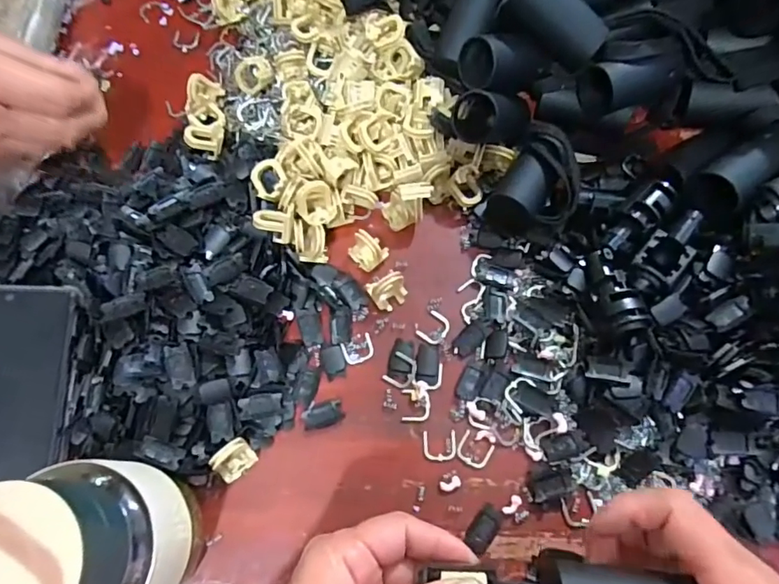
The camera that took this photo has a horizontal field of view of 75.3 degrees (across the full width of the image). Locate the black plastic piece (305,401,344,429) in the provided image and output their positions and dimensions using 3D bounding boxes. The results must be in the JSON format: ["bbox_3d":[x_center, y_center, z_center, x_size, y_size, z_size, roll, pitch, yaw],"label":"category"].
[{"bbox_3d":[-0.039,0.072,0.297,0.022,0.004,0.012,-20,73,-4],"label":"black plastic piece"}]

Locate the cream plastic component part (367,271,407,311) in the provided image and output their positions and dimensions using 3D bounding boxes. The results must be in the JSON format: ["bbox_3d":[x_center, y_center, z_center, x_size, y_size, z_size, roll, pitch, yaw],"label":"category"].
[{"bbox_3d":[0.000,-0.001,0.317,0.024,0.011,0.019,-34,74,-8],"label":"cream plastic component part"}]

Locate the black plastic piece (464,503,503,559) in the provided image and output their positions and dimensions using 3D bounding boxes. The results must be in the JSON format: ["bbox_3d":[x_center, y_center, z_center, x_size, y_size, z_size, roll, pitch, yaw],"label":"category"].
[{"bbox_3d":[0.052,0.129,0.275,0.014,0.005,0.025,30,76,11],"label":"black plastic piece"}]

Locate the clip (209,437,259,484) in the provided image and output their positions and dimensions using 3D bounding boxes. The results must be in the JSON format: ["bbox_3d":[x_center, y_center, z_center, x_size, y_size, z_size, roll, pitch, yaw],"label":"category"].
[{"bbox_3d":[-0.086,0.094,0.280,0.022,0.024,0.014,-44,76,-11],"label":"clip"}]

